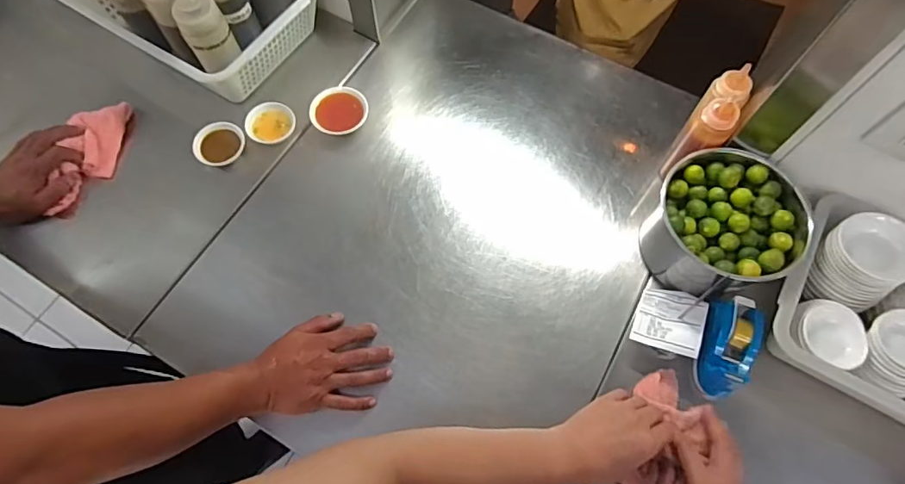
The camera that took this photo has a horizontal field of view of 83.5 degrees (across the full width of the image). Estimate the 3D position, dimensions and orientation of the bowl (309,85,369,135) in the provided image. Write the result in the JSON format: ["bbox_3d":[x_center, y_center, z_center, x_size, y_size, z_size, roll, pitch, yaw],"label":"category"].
[{"bbox_3d":[-0.174,-0.201,0.781,0.086,0.029,0.072,-14,67,-6],"label":"bowl"}]

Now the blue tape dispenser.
[{"bbox_3d":[0.332,0.125,0.612,0.060,0.050,0.125,22,81,9],"label":"blue tape dispenser"}]

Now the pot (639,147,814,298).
[{"bbox_3d":[0.343,-0.018,0.662,0.169,0.116,0.171,0,66,0],"label":"pot"}]

